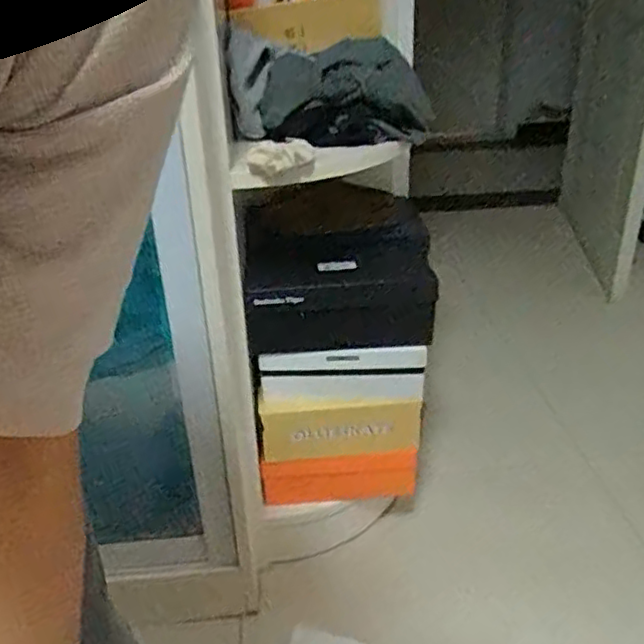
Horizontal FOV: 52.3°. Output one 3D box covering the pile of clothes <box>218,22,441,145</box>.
[{"bbox_3d":[0.021,-0.357,0.992,0.269,0.149,0.140,4,32,12],"label":"pile of clothes"}]

